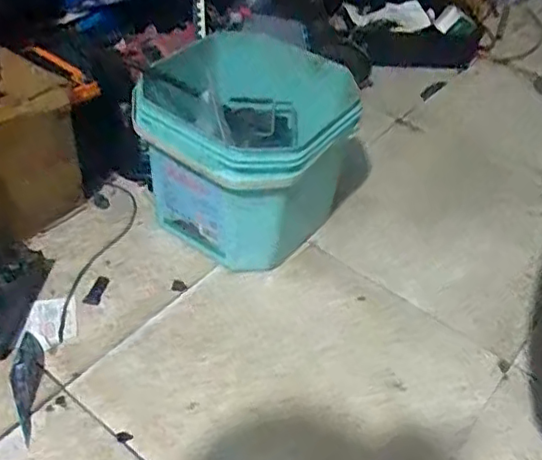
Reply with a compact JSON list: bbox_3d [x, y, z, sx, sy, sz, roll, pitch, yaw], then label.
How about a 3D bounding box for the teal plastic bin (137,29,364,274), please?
[{"bbox_3d":[-0.031,-0.118,0.938,0.291,0.231,0.299,12,44,6],"label":"teal plastic bin"}]

